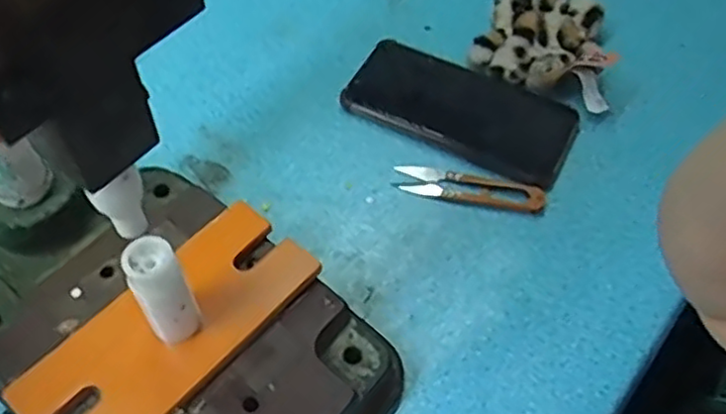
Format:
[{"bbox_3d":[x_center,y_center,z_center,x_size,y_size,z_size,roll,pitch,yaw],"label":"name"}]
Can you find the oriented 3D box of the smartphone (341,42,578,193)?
[{"bbox_3d":[0.074,-0.077,0.520,0.169,0.011,0.084,25,59,15],"label":"smartphone"}]

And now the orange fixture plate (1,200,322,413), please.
[{"bbox_3d":[-0.103,0.063,0.367,0.071,0.008,0.159,36,62,21],"label":"orange fixture plate"}]

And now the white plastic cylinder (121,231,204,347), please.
[{"bbox_3d":[-0.098,0.045,0.339,0.024,0.072,0.027,-31,62,-21],"label":"white plastic cylinder"}]

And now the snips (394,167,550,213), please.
[{"bbox_3d":[0.076,-0.015,0.478,0.100,0.007,0.025,9,56,4],"label":"snips"}]

